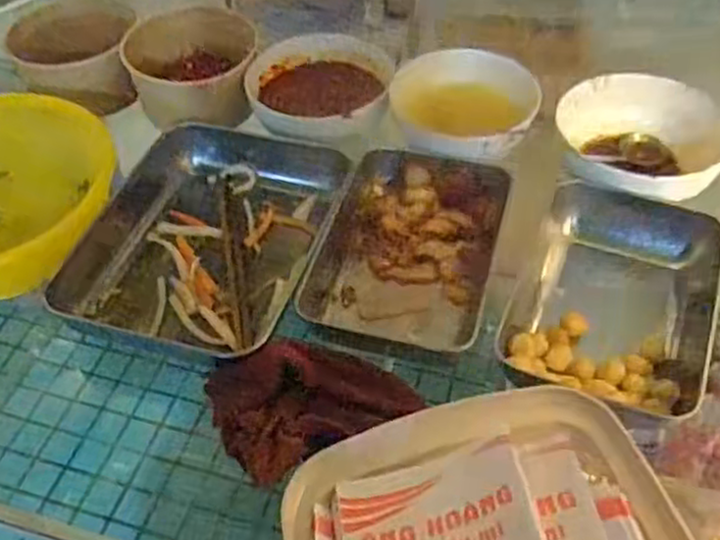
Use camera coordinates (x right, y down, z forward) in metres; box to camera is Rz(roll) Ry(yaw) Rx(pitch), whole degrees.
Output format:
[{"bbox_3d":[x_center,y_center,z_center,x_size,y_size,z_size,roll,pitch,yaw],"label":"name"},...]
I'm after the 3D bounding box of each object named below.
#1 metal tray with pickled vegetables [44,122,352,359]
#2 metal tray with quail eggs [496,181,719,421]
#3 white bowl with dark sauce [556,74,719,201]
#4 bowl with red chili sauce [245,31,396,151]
[{"bbox_3d":[-0.131,-0.038,0.684,0.211,0.044,0.267,10,49,11],"label":"metal tray with pickled vegetables"},{"bbox_3d":[0.213,0.023,0.614,0.152,0.059,0.242,18,51,18],"label":"metal tray with quail eggs"},{"bbox_3d":[0.269,-0.115,0.707,0.158,0.070,0.140,6,49,7],"label":"white bowl with dark sauce"},{"bbox_3d":[-0.043,-0.196,0.789,0.152,0.049,0.155,-1,48,1],"label":"bowl with red chili sauce"}]

